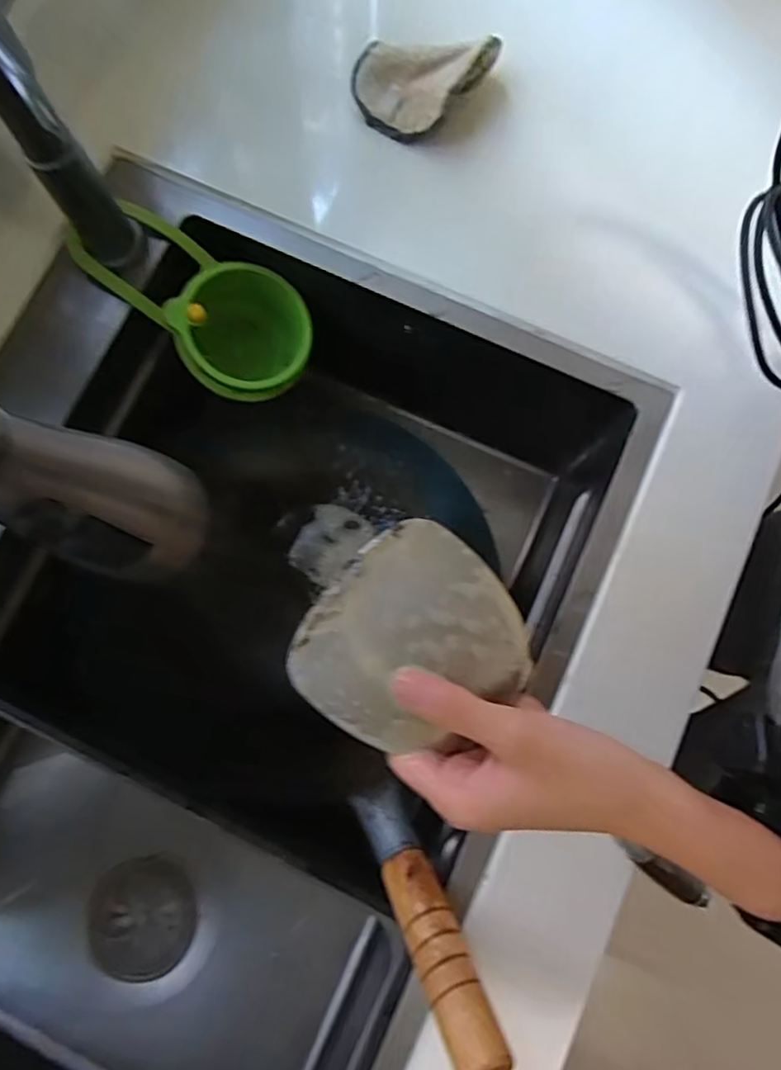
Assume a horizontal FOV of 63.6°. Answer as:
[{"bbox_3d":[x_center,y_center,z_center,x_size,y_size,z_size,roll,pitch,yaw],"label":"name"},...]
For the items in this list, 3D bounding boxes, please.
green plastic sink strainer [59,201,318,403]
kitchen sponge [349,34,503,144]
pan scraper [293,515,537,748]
[{"bbox_3d":[-0.157,-0.194,0.528,0.182,0.085,0.110,44,75,-18],"label":"green plastic sink strainer"},{"bbox_3d":[0.028,-0.342,0.484,0.110,0.043,0.058,-3,80,-1],"label":"kitchen sponge"},{"bbox_3d":[0.011,0.050,0.285,0.089,0.007,0.097,42,84,6],"label":"pan scraper"}]

